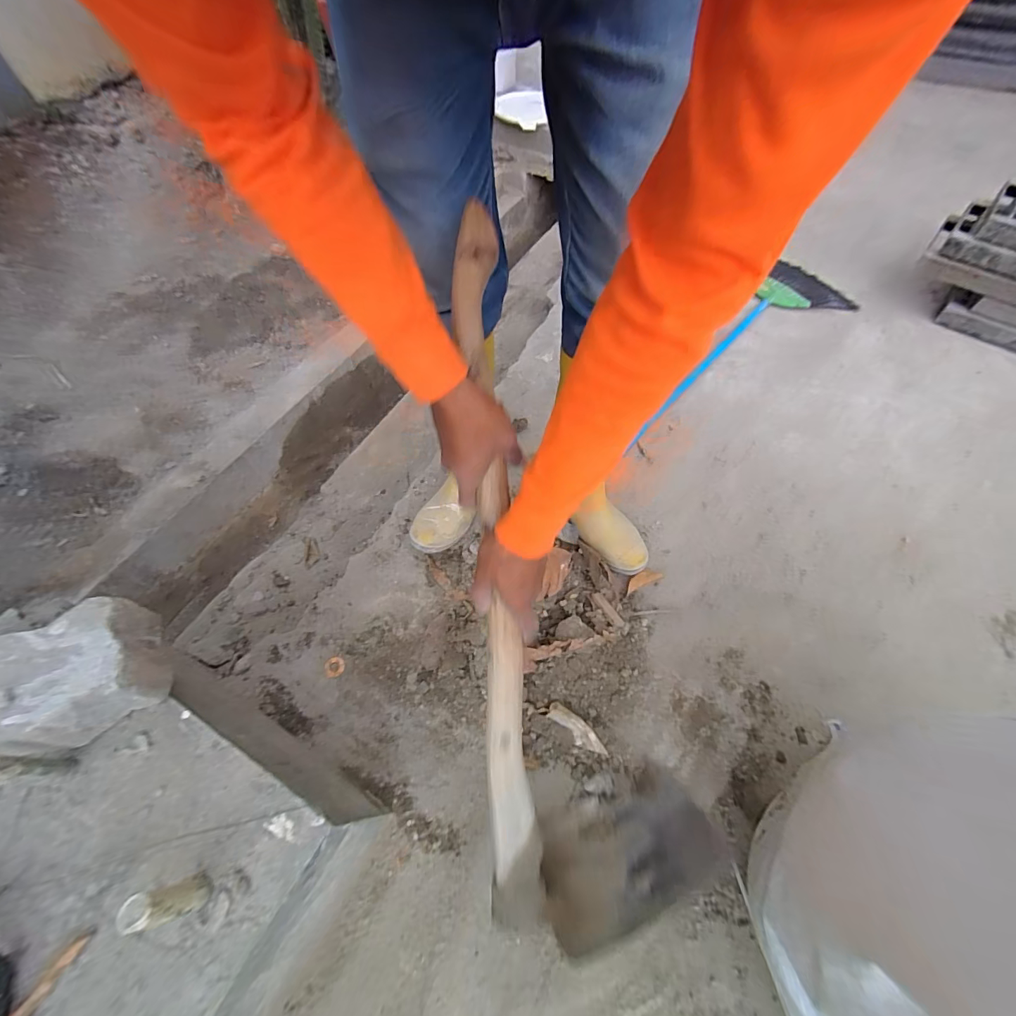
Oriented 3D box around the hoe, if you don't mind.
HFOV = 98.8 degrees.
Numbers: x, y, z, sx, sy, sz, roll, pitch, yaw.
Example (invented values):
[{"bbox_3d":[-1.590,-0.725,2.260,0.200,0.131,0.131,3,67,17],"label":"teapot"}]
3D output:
[{"bbox_3d":[0.069,0.075,0.517,0.252,0.174,0.756,-7,94,-4],"label":"hoe"}]

